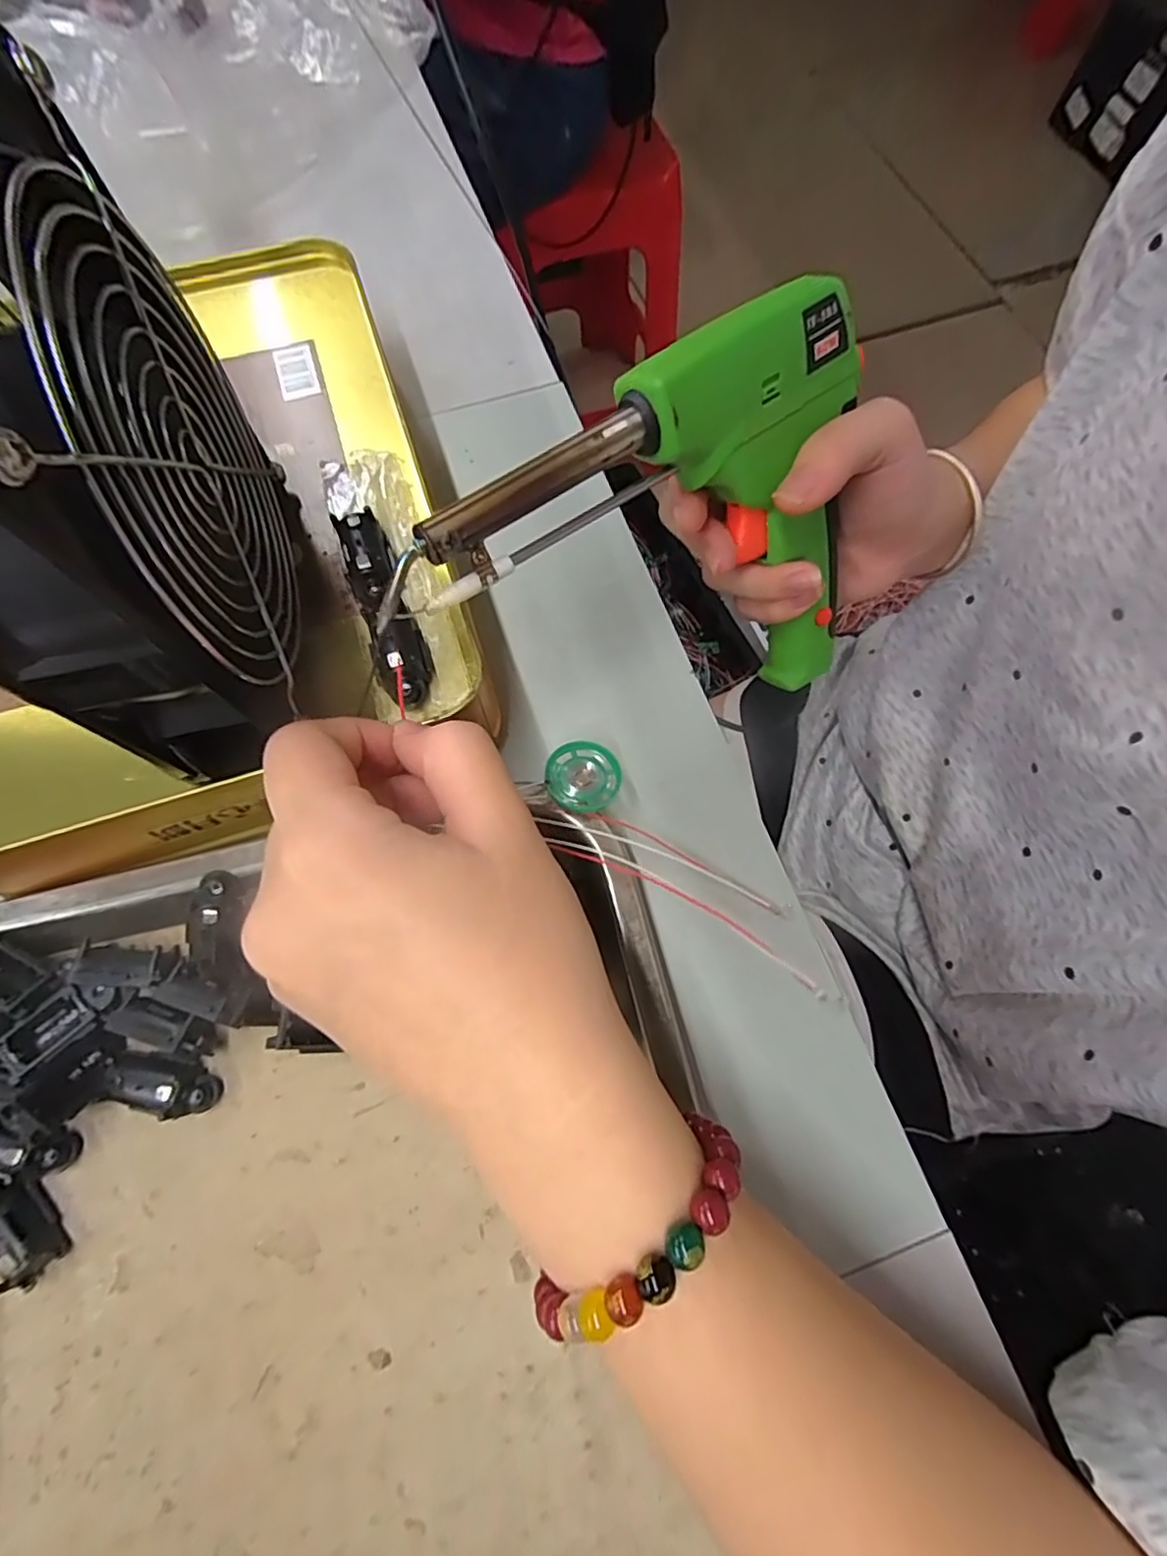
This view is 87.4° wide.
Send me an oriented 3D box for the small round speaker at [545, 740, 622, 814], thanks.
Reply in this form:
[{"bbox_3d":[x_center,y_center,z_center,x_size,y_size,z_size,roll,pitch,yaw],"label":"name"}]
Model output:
[{"bbox_3d":[0.000,-0.001,0.227,0.028,0.004,0.028,3,63,-5],"label":"small round speaker"}]

